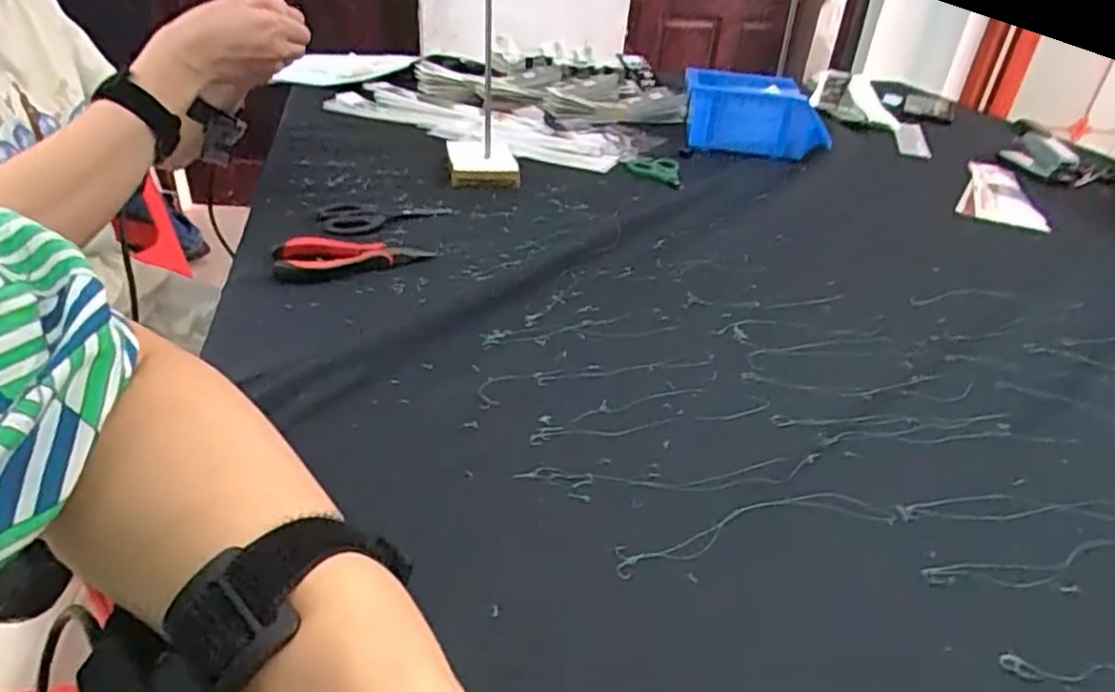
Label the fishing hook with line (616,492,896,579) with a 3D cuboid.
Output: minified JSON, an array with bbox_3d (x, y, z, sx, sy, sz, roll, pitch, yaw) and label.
[{"bbox_3d":[0.097,0.088,0.340,0.150,0.005,0.025,-5,34,-17],"label":"fishing hook with line"}]

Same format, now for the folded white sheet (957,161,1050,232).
[{"bbox_3d":[0.529,-0.183,0.832,0.089,0.015,0.202,18,35,19],"label":"folded white sheet"}]

